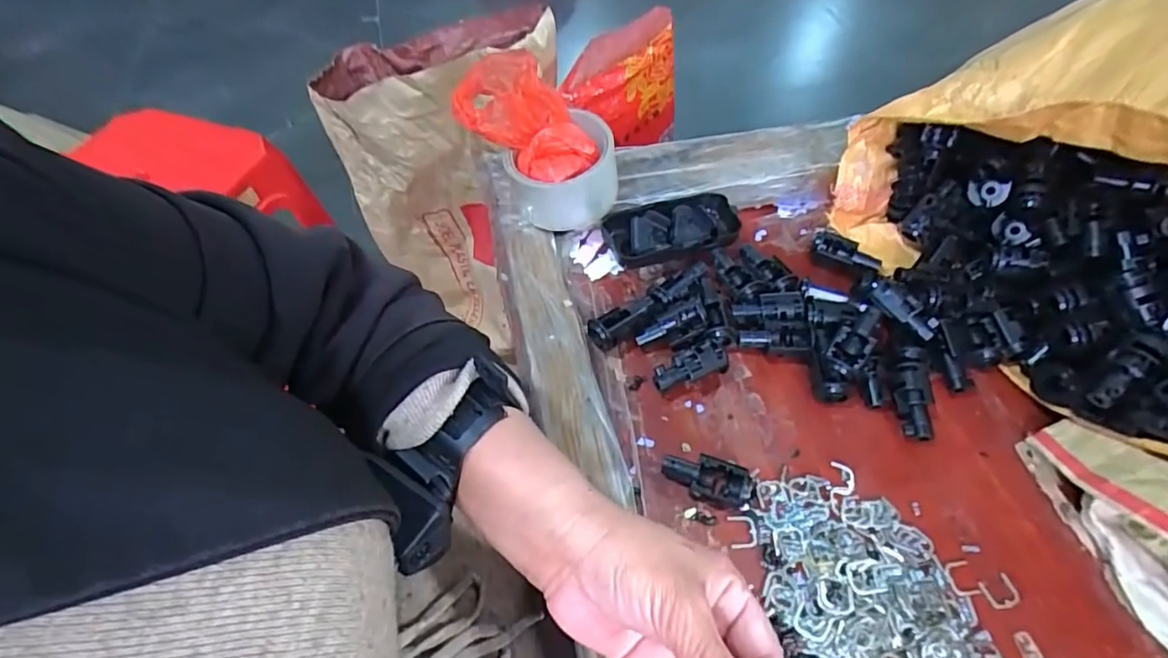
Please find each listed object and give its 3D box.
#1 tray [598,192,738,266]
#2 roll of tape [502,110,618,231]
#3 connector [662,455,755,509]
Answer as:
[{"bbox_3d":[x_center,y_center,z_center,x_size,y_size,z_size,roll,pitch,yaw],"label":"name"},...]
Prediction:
[{"bbox_3d":[0.075,-0.079,0.468,0.112,0.027,0.052,-13,55,-9],"label":"tray"},{"bbox_3d":[-0.016,-0.124,0.462,0.083,0.064,0.083,0,54,0],"label":"roll of tape"},{"bbox_3d":[0.078,0.093,0.355,0.059,0.021,0.025,17,56,12],"label":"connector"}]

